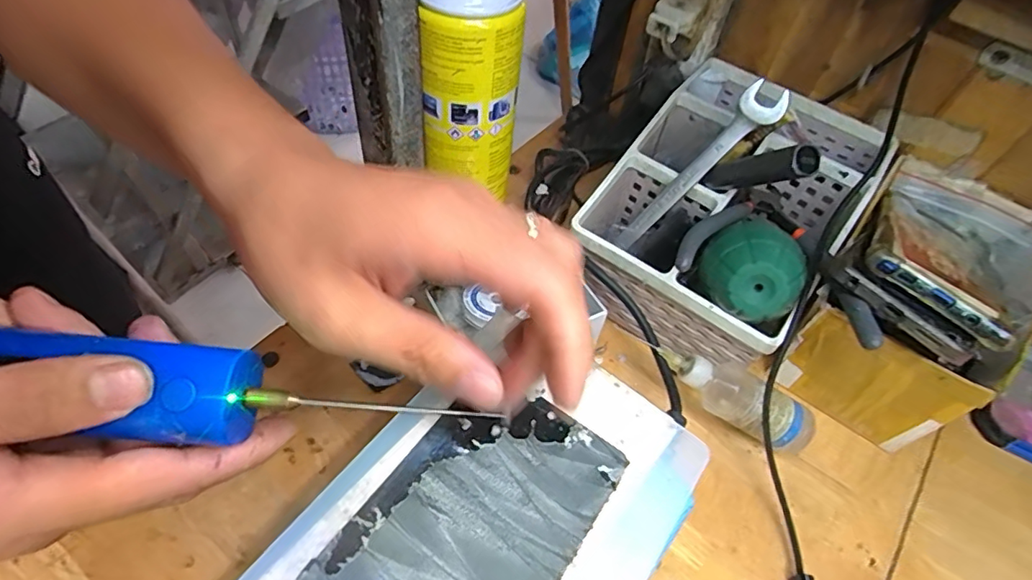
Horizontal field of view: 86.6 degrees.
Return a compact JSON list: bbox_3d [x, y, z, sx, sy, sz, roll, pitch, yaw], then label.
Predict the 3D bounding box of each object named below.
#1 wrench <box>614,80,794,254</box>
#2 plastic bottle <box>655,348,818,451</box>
[{"bbox_3d":[0.117,-0.077,0.370,0.013,0.142,0.023,10,45,-41],"label":"wrench"},{"bbox_3d":[0.136,0.068,0.349,0.105,0.038,0.036,30,56,0],"label":"plastic bottle"}]

